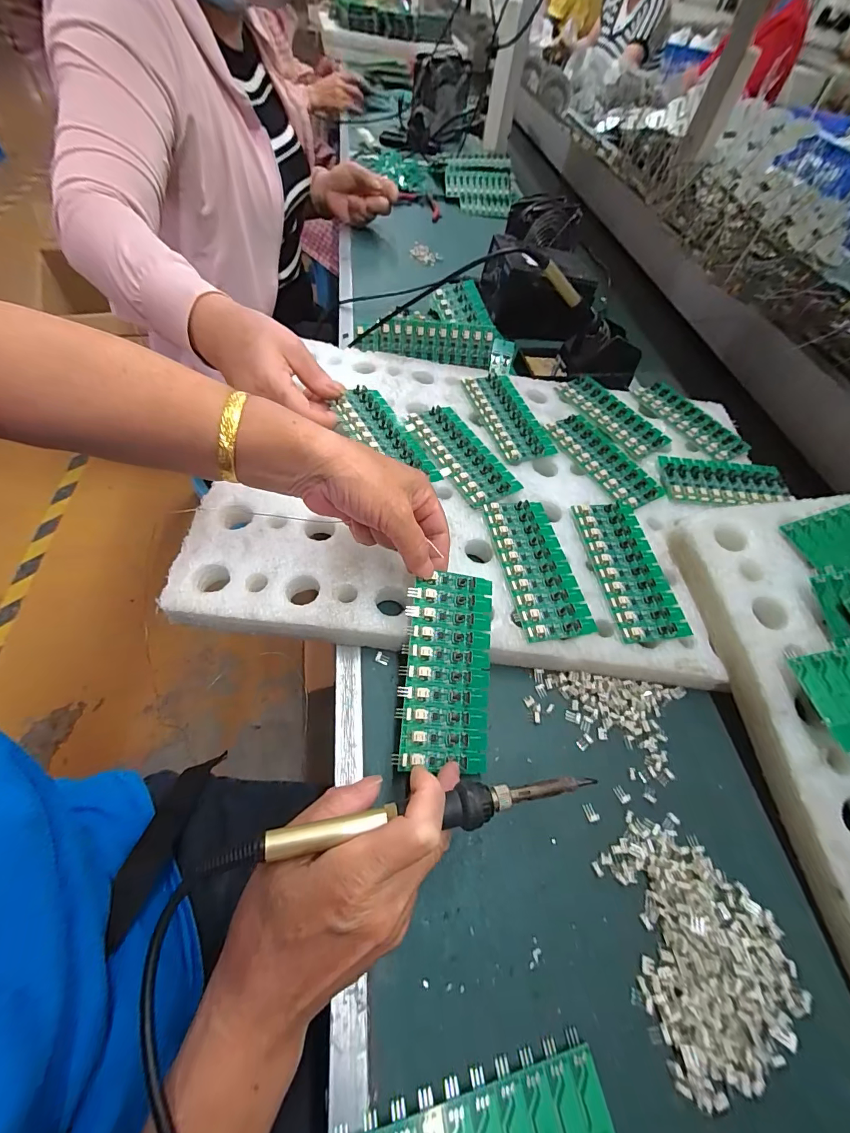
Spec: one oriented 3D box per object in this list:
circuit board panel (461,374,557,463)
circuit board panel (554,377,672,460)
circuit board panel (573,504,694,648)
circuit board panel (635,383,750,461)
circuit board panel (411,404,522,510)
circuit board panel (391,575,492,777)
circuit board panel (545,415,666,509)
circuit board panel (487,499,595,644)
[{"bbox_3d":[0.094,-0.172,0.463,0.061,0.010,0.135,-13,61,-16],"label":"circuit board panel"},{"bbox_3d":[0.220,-0.182,0.488,0.061,0.006,0.137,-24,64,-21],"label":"circuit board panel"},{"bbox_3d":[0.180,0.000,0.367,0.062,0.006,0.136,-4,60,-9],"label":"circuit board panel"},{"bbox_3d":[0.318,-0.177,0.493,0.053,0.006,0.135,-23,64,-21],"label":"circuit board panel"},{"bbox_3d":[0.040,-0.118,0.424,0.061,0.017,0.135,-22,63,-20],"label":"circuit board panel"},{"bbox_3d":[0.016,0.071,0.295,0.066,0.005,0.135,10,71,-16],"label":"circuit board panel"},{"bbox_3d":[0.191,-0.117,0.442,0.055,0.005,0.135,-24,64,-21],"label":"circuit board panel"},{"bbox_3d":[0.097,-0.003,0.357,0.061,0.011,0.135,-7,59,-12],"label":"circuit board panel"}]

